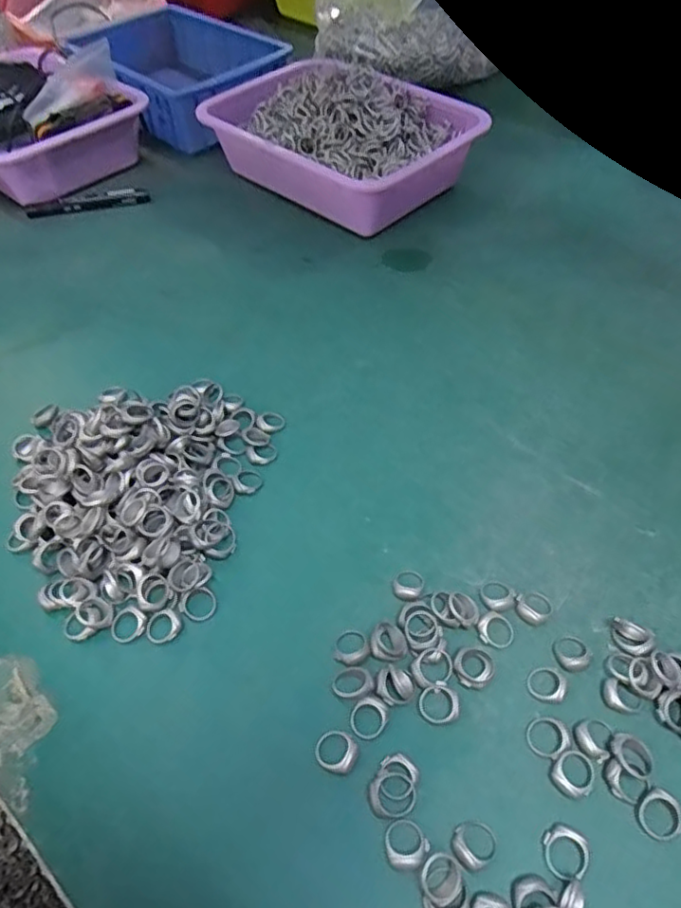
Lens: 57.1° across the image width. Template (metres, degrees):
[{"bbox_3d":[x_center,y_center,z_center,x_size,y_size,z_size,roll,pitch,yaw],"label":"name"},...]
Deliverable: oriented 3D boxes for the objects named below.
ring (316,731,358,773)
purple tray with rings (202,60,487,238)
[{"bbox_3d":[-0.002,0.170,0.358,0.023,0.010,0.022,-1,50,2],"label":"ring"},{"bbox_3d":[0.003,-0.381,0.758,0.290,0.101,0.219,36,60,28],"label":"purple tray with rings"}]

